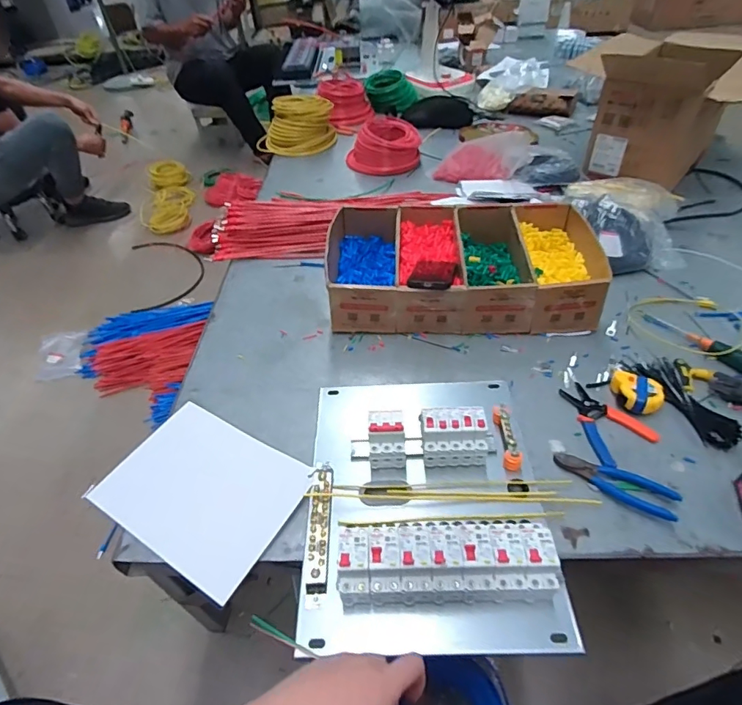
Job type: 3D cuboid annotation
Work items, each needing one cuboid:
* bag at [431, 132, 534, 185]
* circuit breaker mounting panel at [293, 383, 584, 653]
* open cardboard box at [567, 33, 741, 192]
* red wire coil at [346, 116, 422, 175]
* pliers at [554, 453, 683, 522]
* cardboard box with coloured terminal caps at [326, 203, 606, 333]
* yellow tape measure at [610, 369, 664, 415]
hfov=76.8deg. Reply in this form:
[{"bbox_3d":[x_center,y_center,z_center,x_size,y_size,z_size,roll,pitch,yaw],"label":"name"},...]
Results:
[{"bbox_3d":[0.340,-0.605,1.422,0.277,0.113,0.136,6,44,8],"label":"bag"},{"bbox_3d":[0.085,0.175,0.665,0.345,0.089,0.405,-1,43,2],"label":"circuit breaker mounting panel"},{"bbox_3d":[0.857,-0.714,1.351,0.460,0.315,0.525,28,53,28],"label":"open cardboard box"},{"bbox_3d":[0.043,-0.698,1.554,0.241,0.102,0.189,2,44,5],"label":"red wire coil"},{"bbox_3d":[0.357,0.190,0.689,0.166,0.027,0.050,25,50,26],"label":"pliers"},{"bbox_3d":[0.189,-0.184,1.012,0.542,0.124,0.320,-1,45,3],"label":"cardboard box with coloured terminal caps"},{"bbox_3d":[0.450,0.066,0.793,0.076,0.030,0.080,15,46,17],"label":"yellow tape measure"}]

